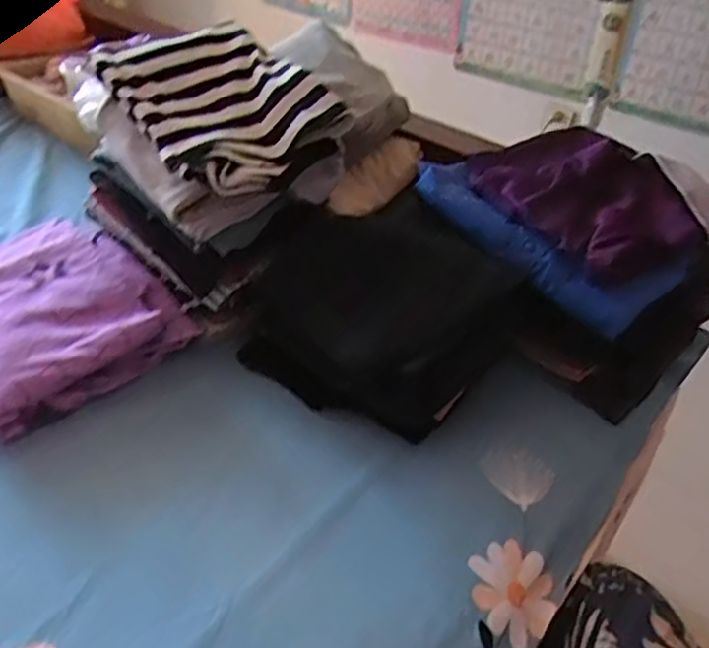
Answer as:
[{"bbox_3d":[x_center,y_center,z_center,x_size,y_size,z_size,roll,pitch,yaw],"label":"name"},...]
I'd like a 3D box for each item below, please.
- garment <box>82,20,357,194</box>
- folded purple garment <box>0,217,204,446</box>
[{"bbox_3d":[-0.152,-0.241,0.760,0.172,0.089,0.241,-20,46,-36],"label":"garment"},{"bbox_3d":[-0.366,-0.020,0.788,0.303,0.072,0.233,32,44,29],"label":"folded purple garment"}]

